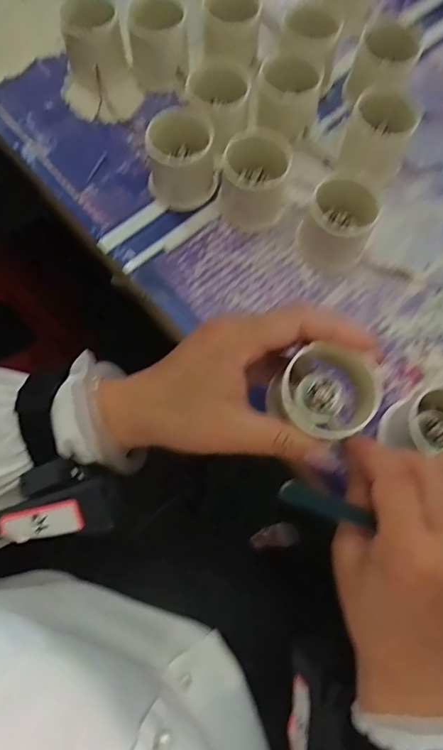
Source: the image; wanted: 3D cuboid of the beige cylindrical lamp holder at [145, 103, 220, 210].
[{"bbox_3d":[-0.032,-0.173,0.384,0.055,0.052,0.052,0,74,0],"label":"beige cylindrical lamp holder"}]

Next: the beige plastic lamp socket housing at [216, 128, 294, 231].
[{"bbox_3d":[0.025,-0.150,0.373,0.054,0.061,0.043,8,74,2],"label":"beige plastic lamp socket housing"}]

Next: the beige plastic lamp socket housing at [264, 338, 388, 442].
[{"bbox_3d":[0.055,0.012,0.268,0.054,0.045,0.047,28,76,8],"label":"beige plastic lamp socket housing"}]

